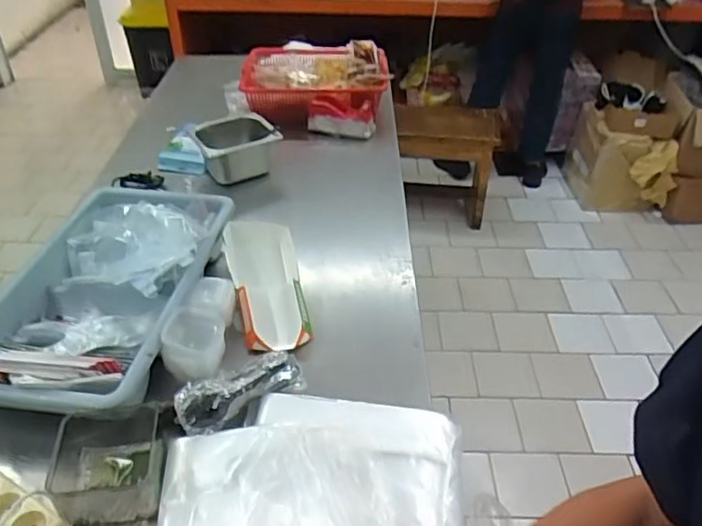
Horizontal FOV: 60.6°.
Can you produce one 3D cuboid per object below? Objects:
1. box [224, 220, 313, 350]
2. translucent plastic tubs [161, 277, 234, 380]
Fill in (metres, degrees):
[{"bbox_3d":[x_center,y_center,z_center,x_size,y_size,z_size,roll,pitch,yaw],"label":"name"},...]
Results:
[{"bbox_3d":[-0.147,0.028,1.024,0.123,0.072,0.261,-7,39,-9],"label":"box"},{"bbox_3d":[-0.228,0.094,0.920,0.083,0.066,0.162,2,38,1],"label":"translucent plastic tubs"}]

